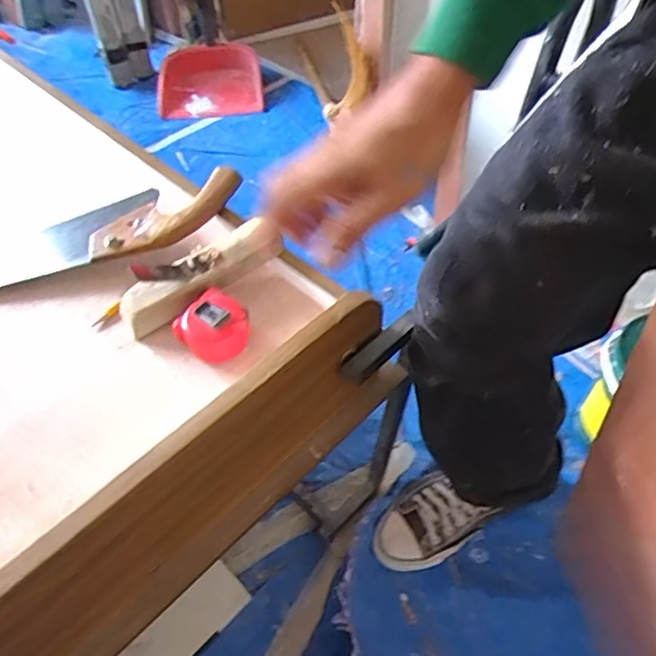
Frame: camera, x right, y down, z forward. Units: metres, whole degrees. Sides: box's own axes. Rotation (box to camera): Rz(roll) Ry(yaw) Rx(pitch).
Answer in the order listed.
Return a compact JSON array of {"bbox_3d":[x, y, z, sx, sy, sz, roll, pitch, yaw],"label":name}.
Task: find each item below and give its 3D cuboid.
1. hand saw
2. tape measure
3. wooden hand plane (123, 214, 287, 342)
[{"bbox_3d":[-0.208,-0.126,0.661,0.230,0.040,0.088,-17,54,-11],"label":"hand saw"},{"bbox_3d":[-0.113,0.000,0.580,0.067,0.041,0.060,33,60,24],"label":"tape measure"},{"bbox_3d":[-0.135,-0.056,0.612,0.174,0.065,0.049,-32,58,-21],"label":"wooden hand plane"}]

